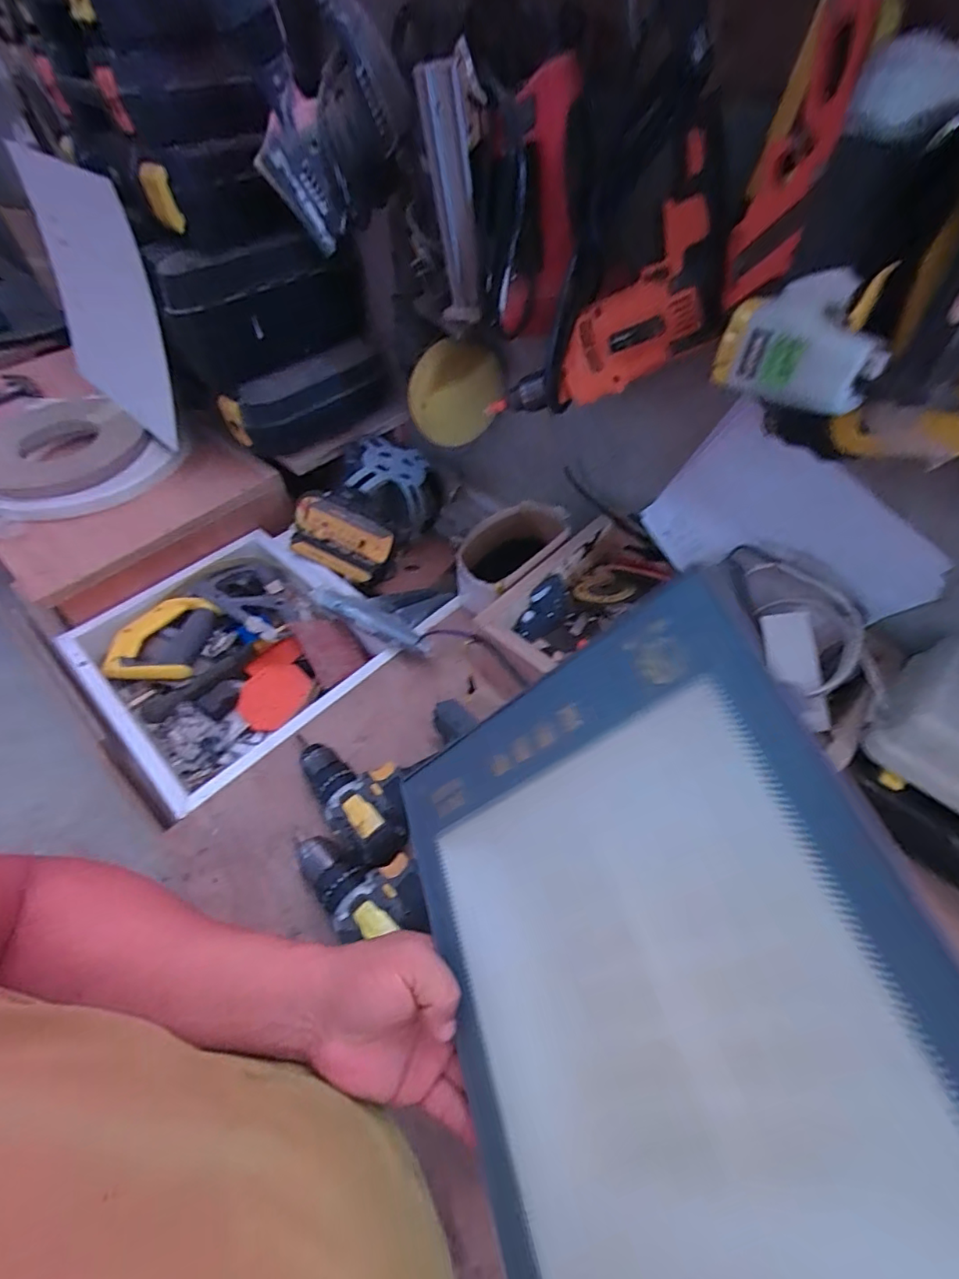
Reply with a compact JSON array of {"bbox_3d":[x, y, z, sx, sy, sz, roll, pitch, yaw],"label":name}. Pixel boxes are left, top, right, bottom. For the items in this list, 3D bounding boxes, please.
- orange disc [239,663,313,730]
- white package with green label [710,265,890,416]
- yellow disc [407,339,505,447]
[{"bbox_3d":[-0.308,0.085,0.799,0.093,0.015,0.105,34,60,24],"label":"orange disc"},{"bbox_3d":[0.247,-0.224,0.402,0.048,0.077,0.112,-33,58,-23],"label":"white package with green label"},{"bbox_3d":[-0.033,-0.345,0.762,0.137,0.156,0.022,-18,62,9],"label":"yellow disc"}]

